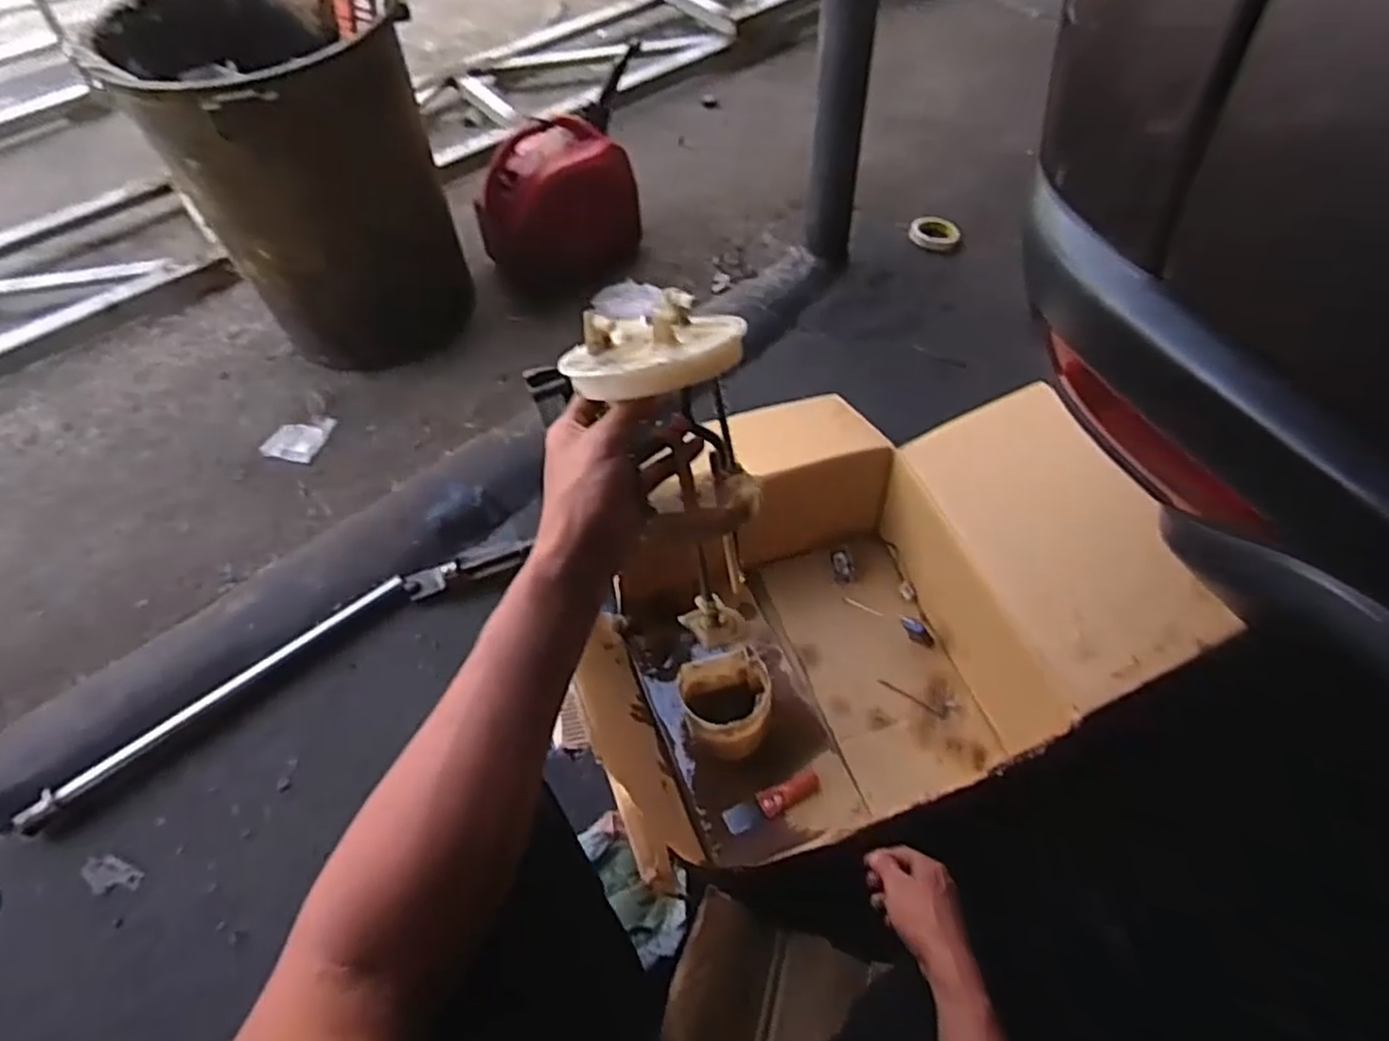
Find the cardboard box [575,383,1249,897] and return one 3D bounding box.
[{"bbox_3d":[0.174,0.132,0.963,0.647,0.382,0.487,-18,56,-11],"label":"cardboard box"}]

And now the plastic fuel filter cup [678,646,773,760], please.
[{"bbox_3d":[0.044,0.232,0.922,0.109,0.081,0.116,-1,55,1],"label":"plastic fuel filter cup"}]

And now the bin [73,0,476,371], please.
[{"bbox_3d":[-0.689,-0.589,1.339,0.377,0.535,0.407,-39,62,-23],"label":"bin"}]

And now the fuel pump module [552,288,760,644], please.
[{"bbox_3d":[-0.010,-0.022,0.539,0.114,0.261,0.101,-14,27,-8],"label":"fuel pump module"}]

